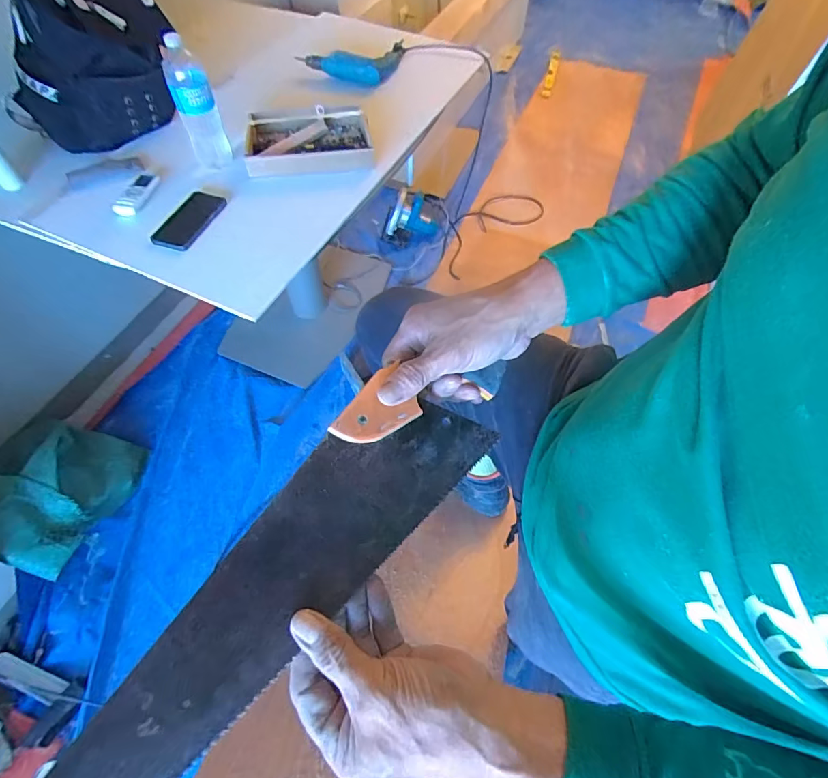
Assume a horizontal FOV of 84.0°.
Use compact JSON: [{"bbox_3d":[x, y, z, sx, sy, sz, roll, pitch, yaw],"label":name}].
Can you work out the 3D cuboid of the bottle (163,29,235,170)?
[{"bbox_3d":[-0.464,-0.600,0.977,0.084,0.236,0.063,-25,61,-15],"label":"bottle"}]

